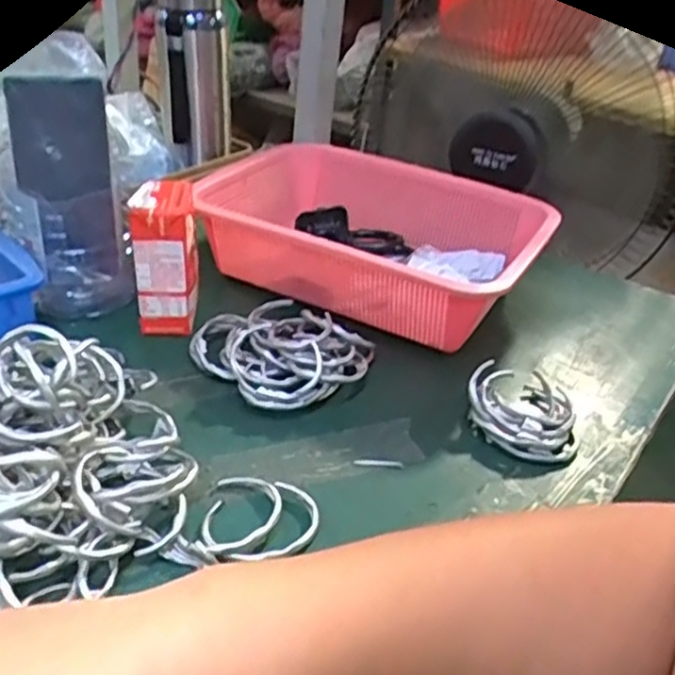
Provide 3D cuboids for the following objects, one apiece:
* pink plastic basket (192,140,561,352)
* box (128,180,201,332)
[{"bbox_3d":[0.037,-0.095,0.676,0.307,0.094,0.232,19,34,21],"label":"pink plastic basket"},{"bbox_3d":[-0.137,-0.063,0.571,0.045,0.112,0.058,1,32,-6],"label":"box"}]

